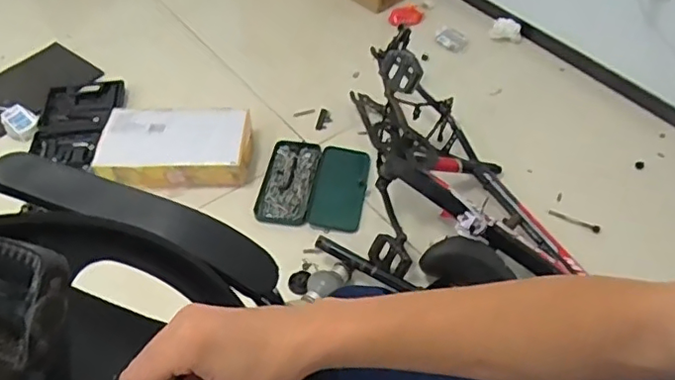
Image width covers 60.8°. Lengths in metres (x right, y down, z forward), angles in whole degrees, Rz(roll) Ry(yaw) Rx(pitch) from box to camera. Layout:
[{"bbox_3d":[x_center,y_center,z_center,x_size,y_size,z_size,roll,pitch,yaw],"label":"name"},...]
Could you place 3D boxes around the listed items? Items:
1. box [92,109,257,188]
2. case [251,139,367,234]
[{"bbox_3d":[-0.397,-0.107,1.400,0.372,0.081,0.214,2,49,0],"label":"box"},{"bbox_3d":[-0.056,-0.014,1.387,0.249,0.035,0.264,8,50,6],"label":"case"}]

